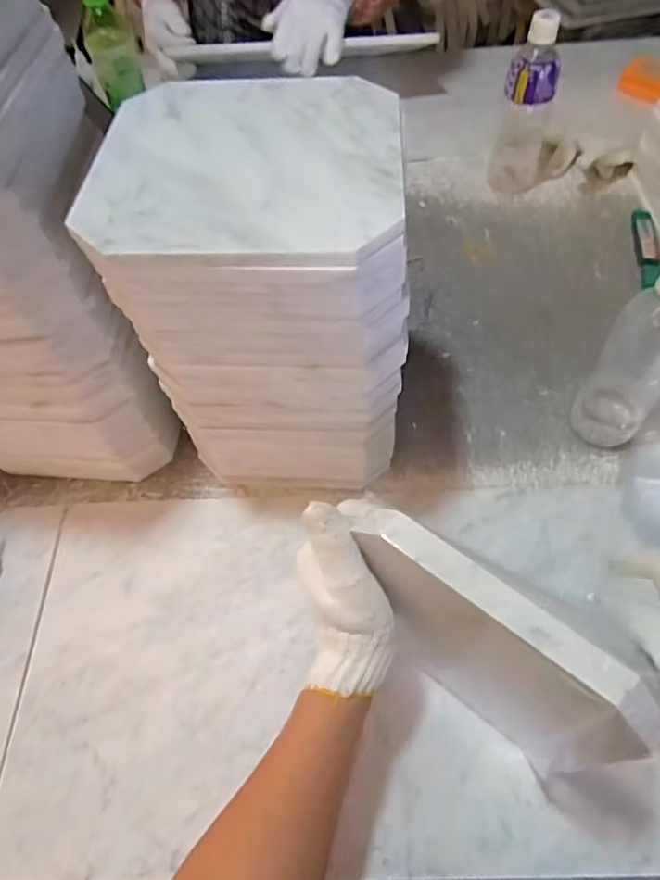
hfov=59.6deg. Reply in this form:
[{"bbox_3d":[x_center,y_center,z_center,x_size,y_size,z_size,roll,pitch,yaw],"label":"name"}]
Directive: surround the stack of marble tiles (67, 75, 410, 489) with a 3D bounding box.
[{"bbox_3d":[-0.043,-0.098,0.495,0.194,0.304,0.188,0,58,5],"label":"stack of marble tiles"}]

